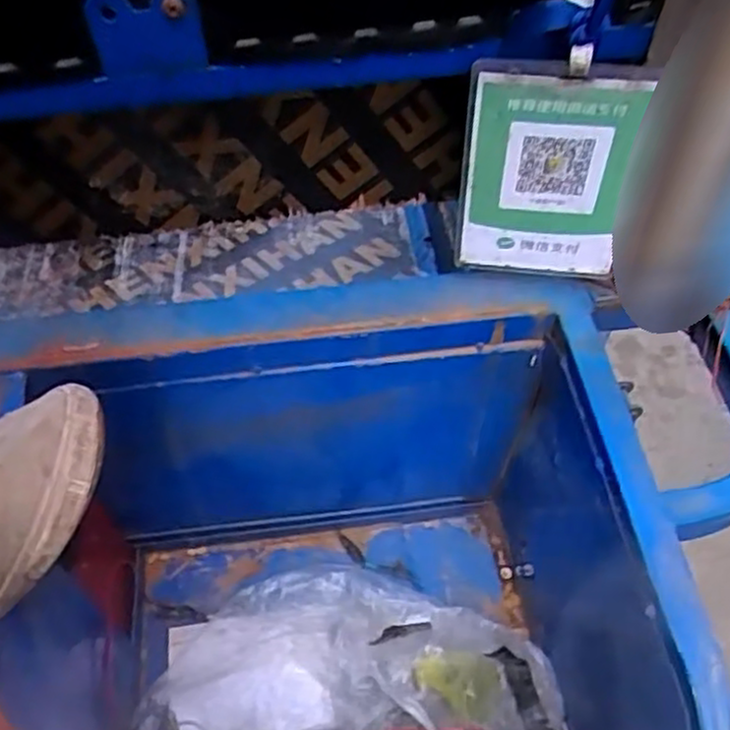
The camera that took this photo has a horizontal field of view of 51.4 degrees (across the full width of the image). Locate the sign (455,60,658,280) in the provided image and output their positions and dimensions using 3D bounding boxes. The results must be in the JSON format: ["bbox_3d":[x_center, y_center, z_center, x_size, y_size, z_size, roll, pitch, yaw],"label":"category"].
[{"bbox_3d":[0.096,-0.098,0.410,0.087,0.137,0.009,3,52,5],"label":"sign"}]

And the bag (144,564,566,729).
[{"bbox_3d":[0.001,0.223,0.587,0.276,0.064,0.156,-2,53,-3],"label":"bag"}]

